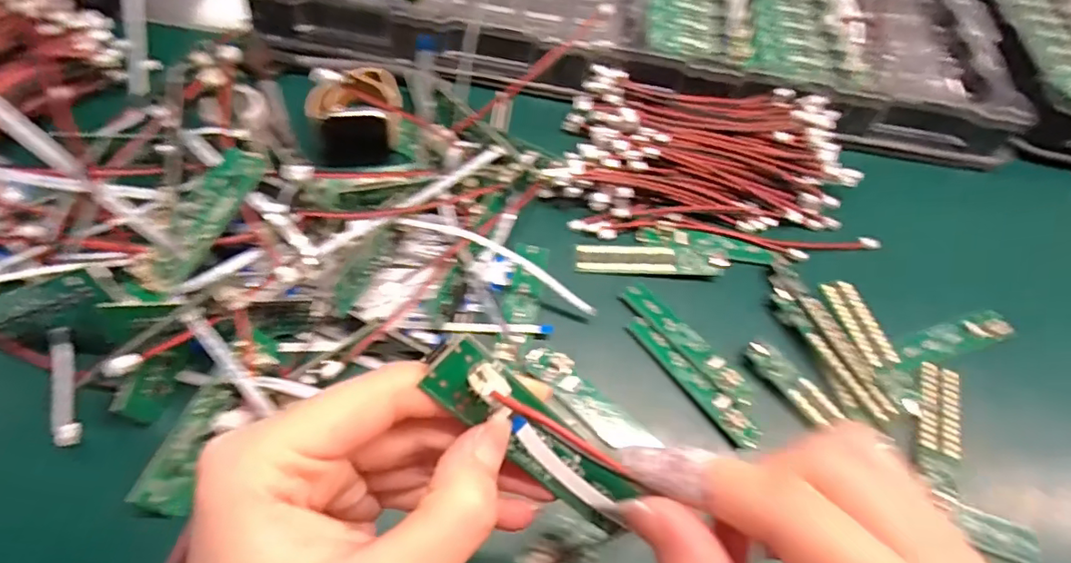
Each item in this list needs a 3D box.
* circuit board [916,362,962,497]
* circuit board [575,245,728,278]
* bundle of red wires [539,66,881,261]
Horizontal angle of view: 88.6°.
[{"bbox_3d":[0.210,0.074,0.286,0.019,0.006,0.071,25,60,8],"label":"circuit board"},{"bbox_3d":[0.067,-0.013,0.318,0.085,0.006,0.017,3,59,-5],"label":"circuit board"},{"bbox_3d":[0.107,-0.080,0.344,0.188,0.034,0.114,8,59,-2],"label":"bundle of red wires"}]

